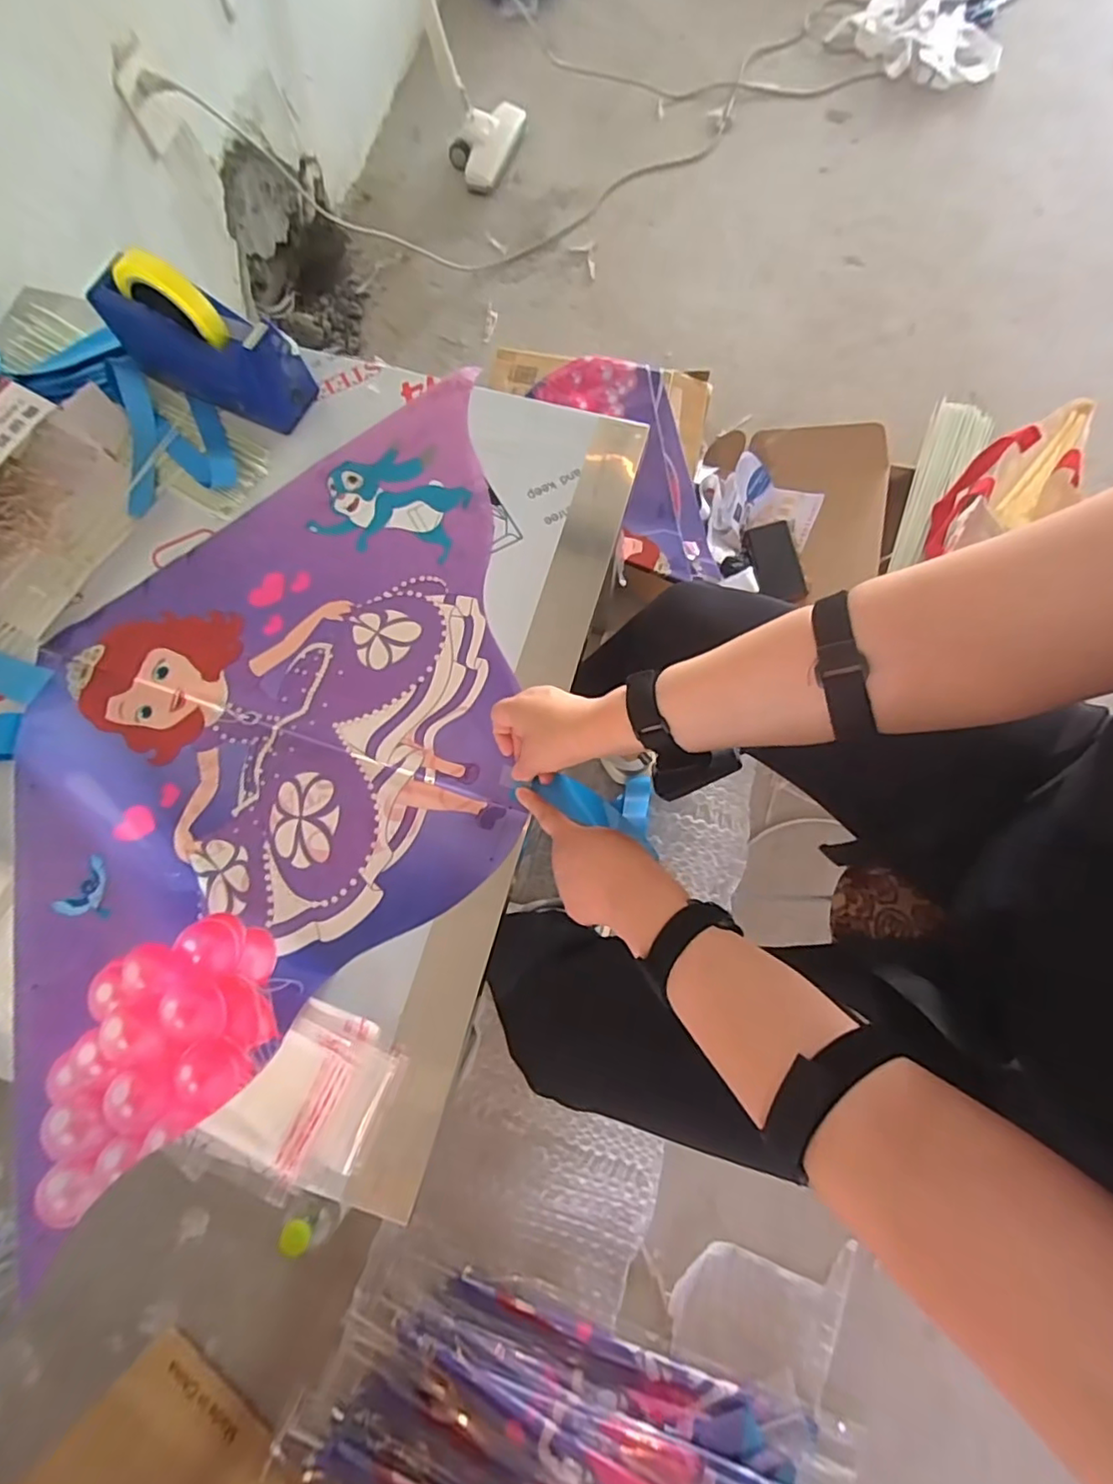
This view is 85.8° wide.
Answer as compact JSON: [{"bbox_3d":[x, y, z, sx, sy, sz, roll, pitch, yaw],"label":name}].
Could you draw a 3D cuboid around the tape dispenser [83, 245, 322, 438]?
[{"bbox_3d":[-0.370,-0.418,0.619,0.204,0.126,0.067,23,77,6],"label":"tape dispenser"}]

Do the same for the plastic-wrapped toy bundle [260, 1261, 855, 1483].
[{"bbox_3d":[0.025,0.943,0.761,0.734,0.061,0.325,17,76,4],"label":"plastic-wrapped toy bundle"}]

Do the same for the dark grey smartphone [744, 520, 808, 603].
[{"bbox_3d":[0.393,-0.324,1.077,0.084,0.016,0.158,-5,75,0],"label":"dark grey smartphone"}]

